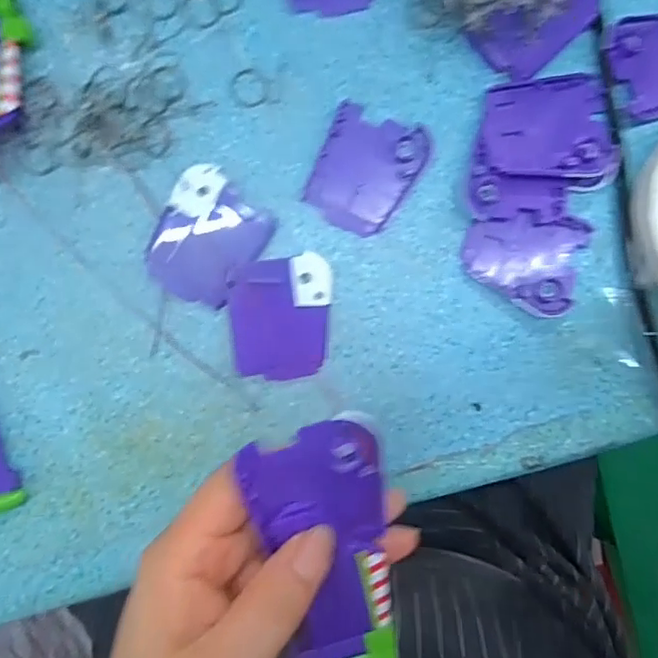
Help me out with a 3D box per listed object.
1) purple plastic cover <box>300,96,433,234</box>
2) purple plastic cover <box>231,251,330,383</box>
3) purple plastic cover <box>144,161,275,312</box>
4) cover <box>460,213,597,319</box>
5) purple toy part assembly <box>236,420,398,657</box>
[{"bbox_3d":[0.019,-0.080,0.311,0.050,0.005,0.060,22,91,-3],"label":"purple plastic cover"},{"bbox_3d":[-0.024,-0.005,0.306,0.049,0.011,0.061,0,92,-3],"label":"purple plastic cover"},{"bbox_3d":[-0.061,-0.045,0.301,0.049,0.010,0.061,33,90,-3],"label":"purple plastic cover"},{"bbox_3d":[0.101,-0.035,0.314,0.060,0.009,0.049,12,91,-3],"label":"cover"},{"bbox_3d":[0.000,0.089,0.233,0.047,0.007,0.117,-9,113,-3],"label":"purple toy part assembly"}]

